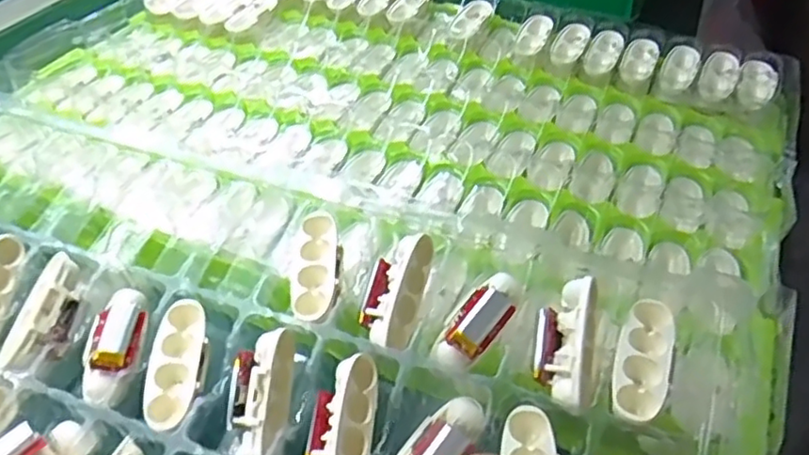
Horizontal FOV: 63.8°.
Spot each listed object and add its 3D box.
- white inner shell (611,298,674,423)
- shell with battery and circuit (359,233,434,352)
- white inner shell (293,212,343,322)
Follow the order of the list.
[{"bbox_3d":[0.109,0.060,0.296,0.022,0.010,0.063,16,45,14],"label":"white inner shell"},{"bbox_3d":[-0.005,0.031,0.332,0.028,0.016,0.061,16,70,16],"label":"shell with battery and circuit"},{"bbox_3d":[-0.046,0.021,0.343,0.024,0.016,0.063,0,44,0],"label":"white inner shell"}]

